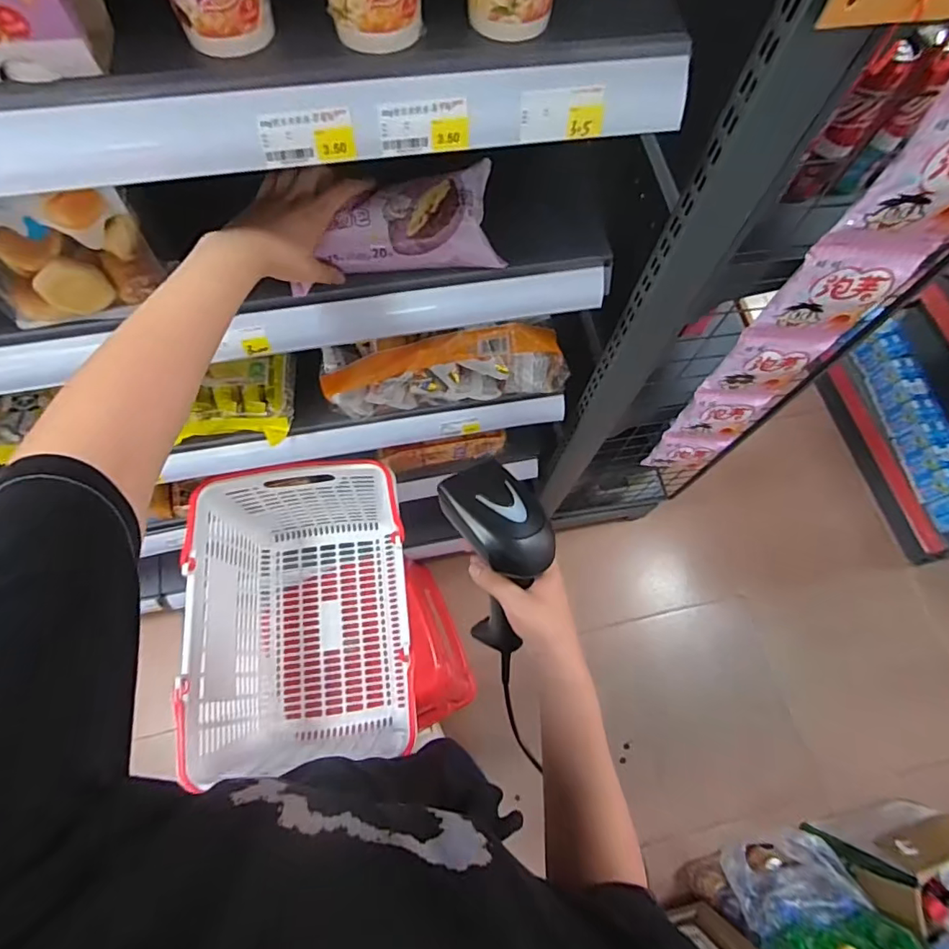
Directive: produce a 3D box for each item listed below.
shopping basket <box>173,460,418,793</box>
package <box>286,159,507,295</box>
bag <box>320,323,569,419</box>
[{"bbox_3d":[-0.258,0.218,0.855,0.303,0.232,0.419,-6,69,-5],"label":"shopping basket"},{"bbox_3d":[-0.074,-0.234,0.499,0.194,0.052,0.078,-12,70,-7],"label":"package"},{"bbox_3d":[-0.035,-0.142,0.715,0.324,0.098,0.084,-4,69,-4],"label":"bag"}]

